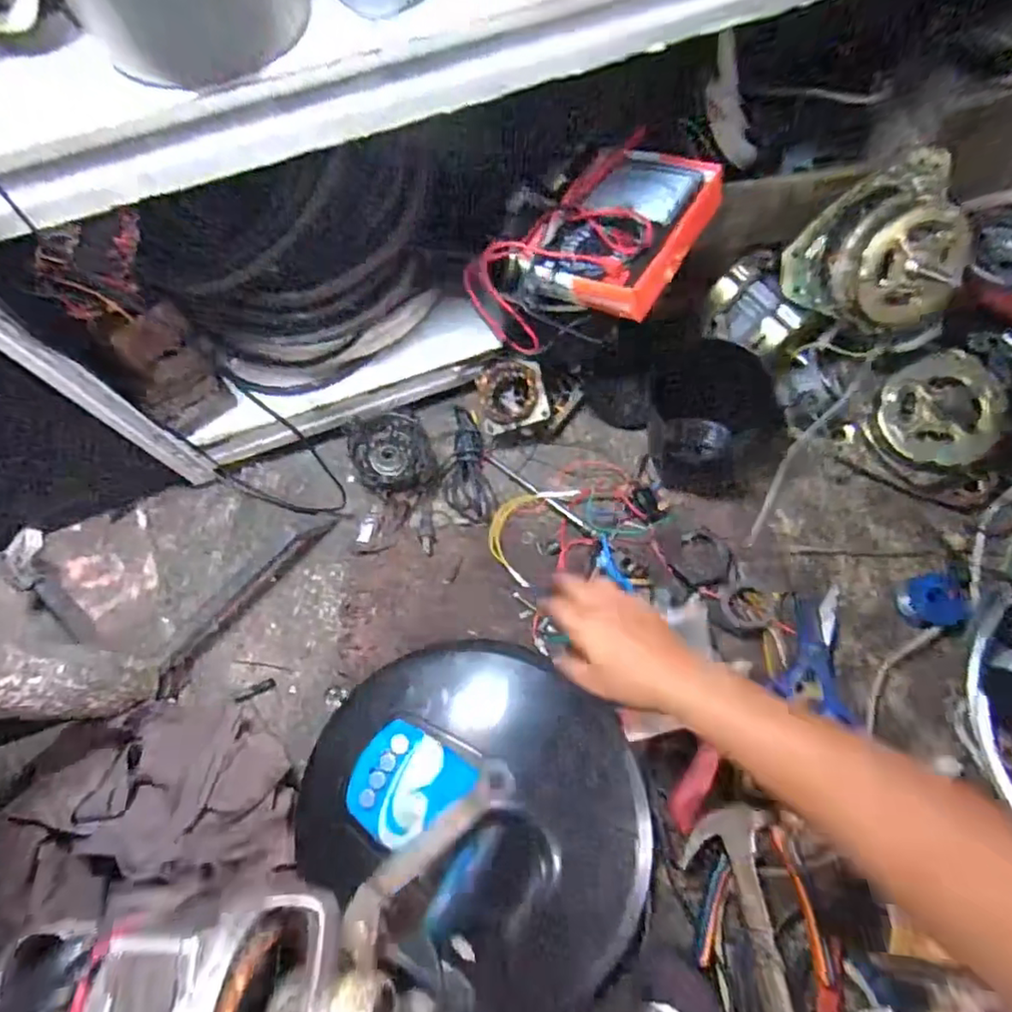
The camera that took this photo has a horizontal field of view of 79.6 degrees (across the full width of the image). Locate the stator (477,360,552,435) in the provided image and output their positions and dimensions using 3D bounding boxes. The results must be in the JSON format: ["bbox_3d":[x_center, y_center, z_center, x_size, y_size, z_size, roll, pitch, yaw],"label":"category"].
[{"bbox_3d":[0.012,-0.125,0.696,0.077,0.043,0.077,-13,84,24],"label":"stator"}]

